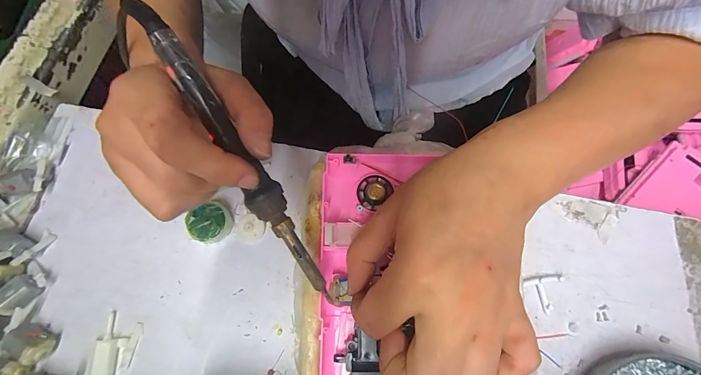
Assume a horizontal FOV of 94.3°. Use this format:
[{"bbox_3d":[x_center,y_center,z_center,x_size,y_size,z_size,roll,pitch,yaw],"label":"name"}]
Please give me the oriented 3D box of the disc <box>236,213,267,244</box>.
[{"bbox_3d":[-0.085,0.035,0.273,0.025,0.006,0.023,0,70,-1],"label":"disc"}]

